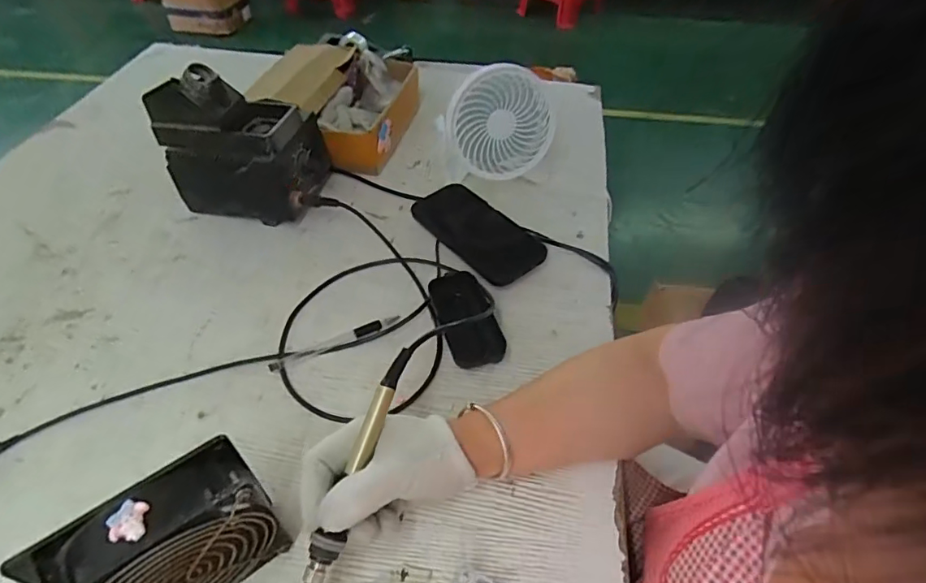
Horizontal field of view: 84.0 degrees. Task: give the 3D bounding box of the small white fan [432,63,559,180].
[{"bbox_3d":[0.042,-0.186,0.612,0.139,0.148,0.058,-7,49,-9],"label":"small white fan"}]

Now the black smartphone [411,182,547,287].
[{"bbox_3d":[0.013,-0.073,0.602,0.086,0.018,0.169,-32,58,-28],"label":"black smartphone"}]

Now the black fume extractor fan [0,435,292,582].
[{"bbox_3d":[-0.179,0.161,0.317,0.117,0.119,0.043,-31,57,-27],"label":"black fume extractor fan"}]

